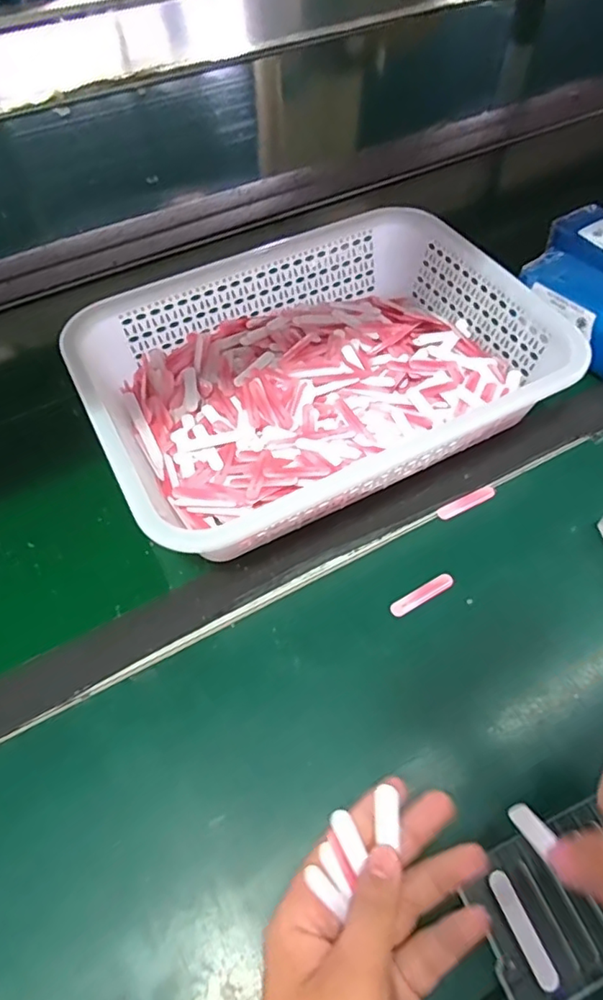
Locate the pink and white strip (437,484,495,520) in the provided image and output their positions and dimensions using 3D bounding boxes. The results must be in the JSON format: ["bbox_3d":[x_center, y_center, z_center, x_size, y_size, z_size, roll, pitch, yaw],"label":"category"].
[{"bbox_3d":[0.130,0.001,0.444,0.052,0.004,0.011,-24,58,-14],"label":"pink and white strip"}]

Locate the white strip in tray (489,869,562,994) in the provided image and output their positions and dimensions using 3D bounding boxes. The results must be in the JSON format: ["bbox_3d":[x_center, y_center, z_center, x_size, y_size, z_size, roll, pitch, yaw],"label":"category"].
[{"bbox_3d":[0.113,0.217,0.289,0.011,0.004,0.051,-20,57,-11],"label":"white strip in tray"}]

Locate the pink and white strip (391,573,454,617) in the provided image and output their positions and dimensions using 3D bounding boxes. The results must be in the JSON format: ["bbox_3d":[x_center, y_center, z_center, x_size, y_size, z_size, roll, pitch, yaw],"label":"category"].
[{"bbox_3d":[0.085,0.067,0.401,0.051,0.004,0.011,-27,58,-16],"label":"pink and white strip"}]

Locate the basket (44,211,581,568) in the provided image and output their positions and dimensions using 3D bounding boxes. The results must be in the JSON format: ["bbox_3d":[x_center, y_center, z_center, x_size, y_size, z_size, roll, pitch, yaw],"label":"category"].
[{"bbox_3d":[0.010,-0.107,0.477,0.349,0.080,0.240,-24,58,-14],"label":"basket"}]

